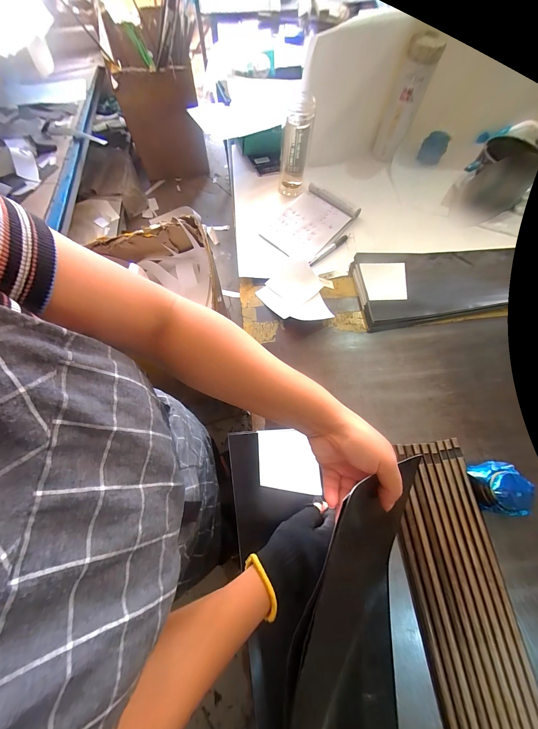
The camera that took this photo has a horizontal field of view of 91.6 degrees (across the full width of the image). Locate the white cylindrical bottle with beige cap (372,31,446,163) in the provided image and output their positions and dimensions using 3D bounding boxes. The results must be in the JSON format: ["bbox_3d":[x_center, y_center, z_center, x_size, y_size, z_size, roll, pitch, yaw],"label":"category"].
[{"bbox_3d":[0.320,-0.618,0.627,0.071,0.241,0.060,21,69,6],"label":"white cylindrical bottle with beige cap"}]

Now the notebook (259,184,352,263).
[{"bbox_3d":[0.089,-0.335,0.616,0.153,0.024,0.200,40,73,13],"label":"notebook"}]

